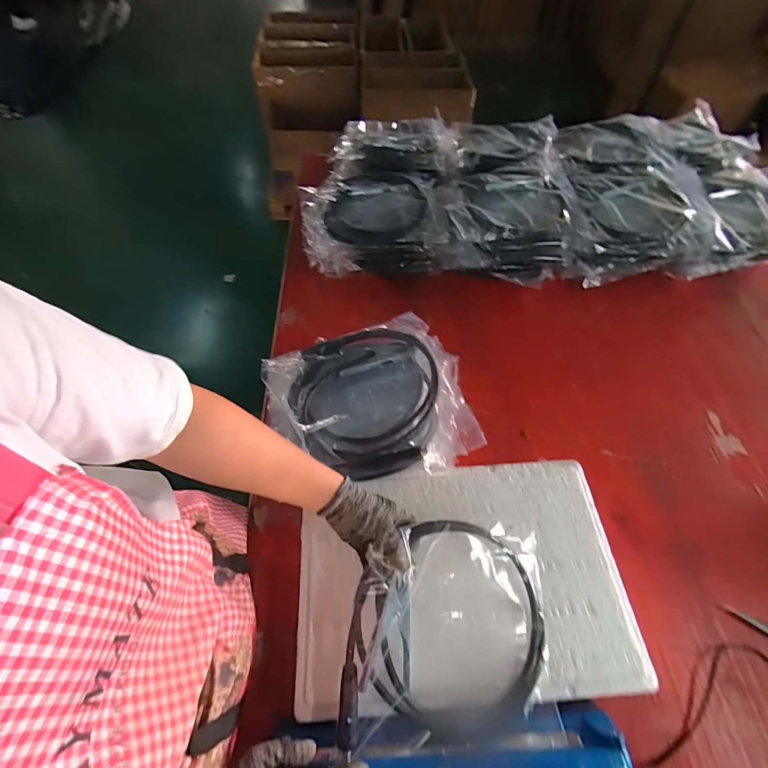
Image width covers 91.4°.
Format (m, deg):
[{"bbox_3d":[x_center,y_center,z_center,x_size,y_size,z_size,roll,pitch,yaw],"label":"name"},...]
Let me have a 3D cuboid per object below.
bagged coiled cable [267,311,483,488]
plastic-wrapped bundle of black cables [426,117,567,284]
[{"bbox_3d":[-0.033,0.020,0.620,0.314,0.068,0.275,-9,59,-6],"label":"bagged coiled cable"},{"bbox_3d":[0.279,-0.457,0.919,0.298,0.127,0.477,9,59,5],"label":"plastic-wrapped bundle of black cables"}]

